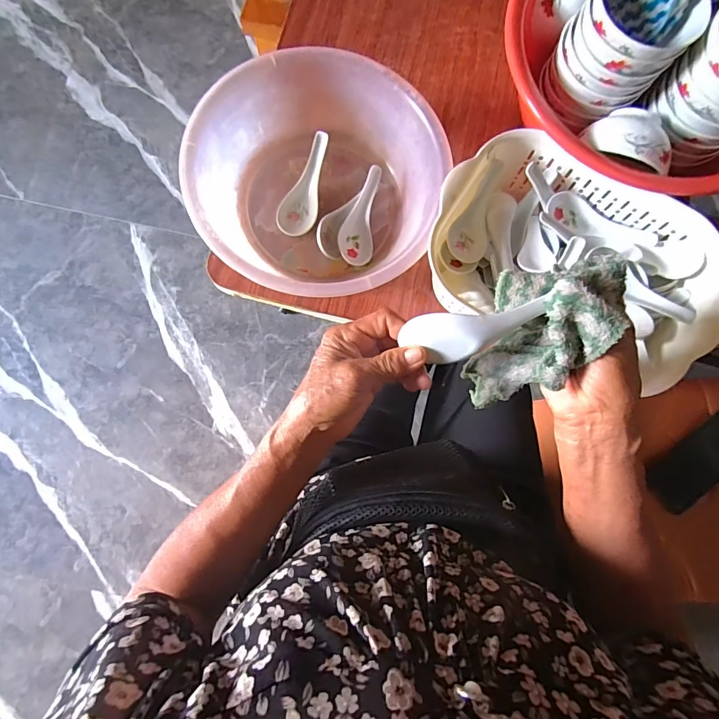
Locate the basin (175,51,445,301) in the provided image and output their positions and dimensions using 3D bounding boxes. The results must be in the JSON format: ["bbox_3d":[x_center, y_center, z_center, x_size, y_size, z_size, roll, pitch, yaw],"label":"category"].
[{"bbox_3d":[-0.047,-0.203,0.486,0.254,0.094,0.264,0,81,-3],"label":"basin"}]

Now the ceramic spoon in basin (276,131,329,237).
[{"bbox_3d":[-0.064,-0.209,0.506,0.047,0.025,0.122,20,98,1],"label":"ceramic spoon in basin"}]

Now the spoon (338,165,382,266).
[{"bbox_3d":[0.000,-0.172,0.512,0.040,0.033,0.117,7,80,-1],"label":"spoon"}]

